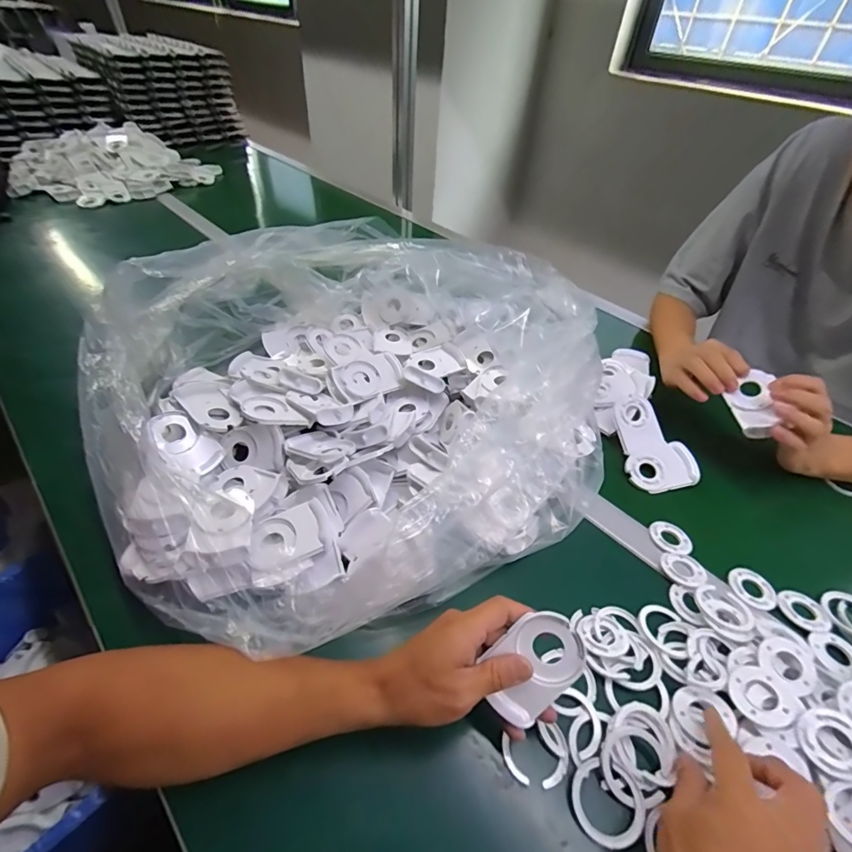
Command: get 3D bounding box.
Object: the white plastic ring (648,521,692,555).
[{"bbox_3d":[0.274,0.126,0.496,0.040,0.006,0.044,2,45,-2],"label":"white plastic ring"}]

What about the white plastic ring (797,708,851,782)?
[{"bbox_3d":[0.308,0.239,0.331,0.042,0.004,0.043,-14,45,14],"label":"white plastic ring"}]

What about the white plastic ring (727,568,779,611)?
[{"bbox_3d":[0.341,0.171,0.458,0.043,0.005,0.045,2,45,-2],"label":"white plastic ring"}]

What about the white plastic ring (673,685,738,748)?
[{"bbox_3d":[0.227,0.235,0.361,0.042,0.004,0.039,-11,41,9],"label":"white plastic ring"}]

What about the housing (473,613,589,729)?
[{"bbox_3d":[0.081,0.183,0.335,0.056,0.011,0.084,44,87,9],"label":"housing"}]

